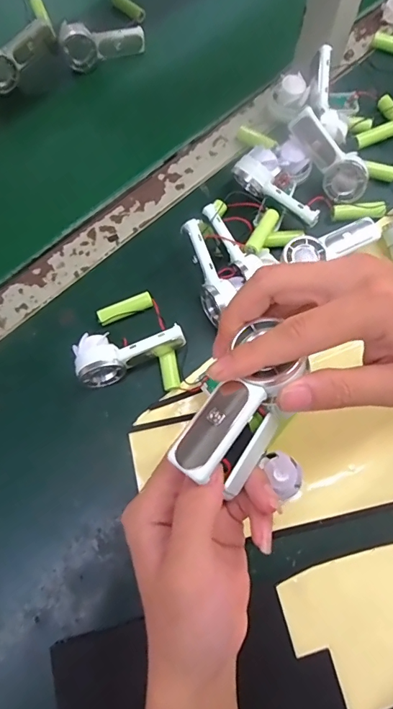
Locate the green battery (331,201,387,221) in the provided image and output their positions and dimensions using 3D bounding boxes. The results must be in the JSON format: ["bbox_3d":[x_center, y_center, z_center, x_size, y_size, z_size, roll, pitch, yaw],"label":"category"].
[{"bbox_3d":[0.157,-0.137,0.426,0.049,0.017,0.015,-2,74,0],"label":"green battery"}]

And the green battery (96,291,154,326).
[{"bbox_3d":[-0.064,-0.041,0.403,0.050,0.014,0.017,-22,75,-5],"label":"green battery"}]

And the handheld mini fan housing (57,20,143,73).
[{"bbox_3d":[-0.105,-0.353,0.493,0.087,0.029,0.036,-18,75,-4],"label":"handheld mini fan housing"}]

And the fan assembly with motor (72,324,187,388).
[{"bbox_3d":[-0.056,-0.002,0.376,0.092,0.035,0.038,-15,74,-4],"label":"fan assembly with motor"}]

